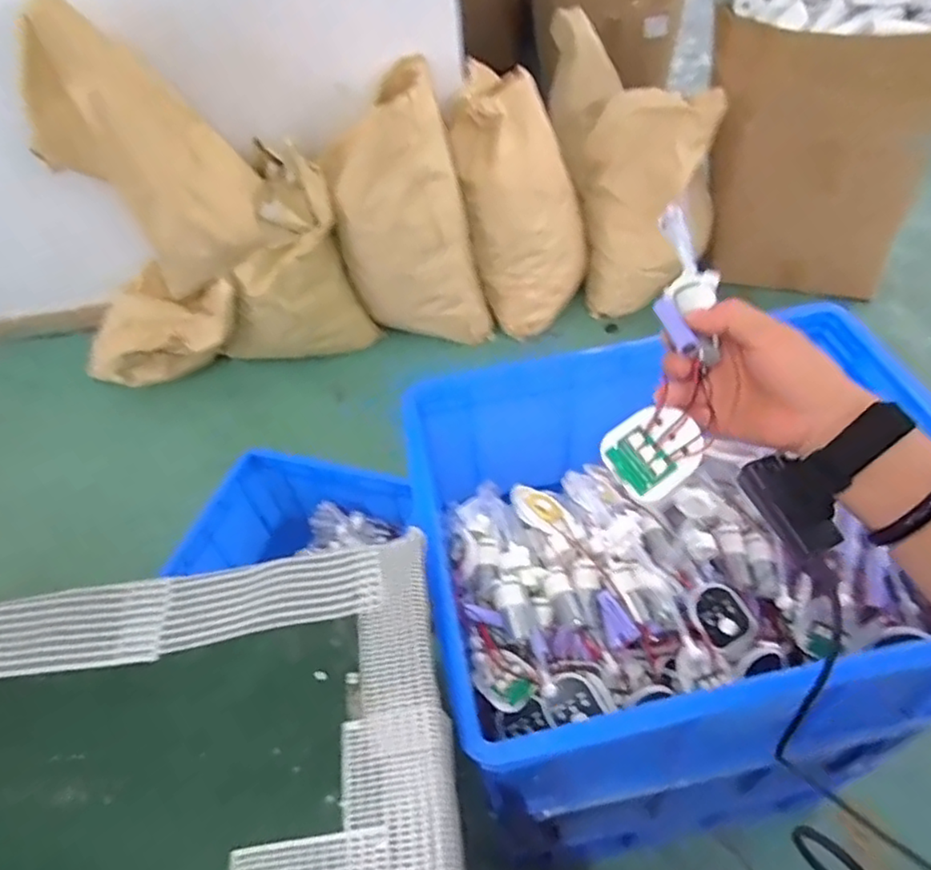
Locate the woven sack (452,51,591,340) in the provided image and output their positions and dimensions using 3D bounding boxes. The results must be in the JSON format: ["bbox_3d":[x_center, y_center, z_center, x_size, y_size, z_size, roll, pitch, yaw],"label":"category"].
[{"bbox_3d":[0.147,-0.629,1.700,0.341,0.630,0.244,-26,27,-20],"label":"woven sack"}]

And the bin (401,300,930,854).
[{"bbox_3d":[0.229,0.109,0.698,0.502,0.257,0.404,-14,49,-5],"label":"bin"}]

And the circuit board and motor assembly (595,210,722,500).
[{"bbox_3d":[0.141,-0.073,0.435,0.055,0.040,0.246,12,63,12],"label":"circuit board and motor assembly"}]

